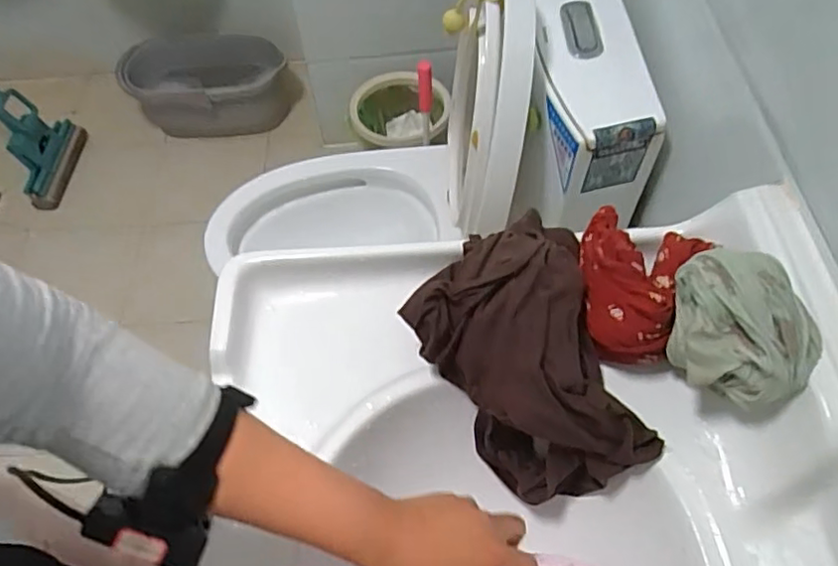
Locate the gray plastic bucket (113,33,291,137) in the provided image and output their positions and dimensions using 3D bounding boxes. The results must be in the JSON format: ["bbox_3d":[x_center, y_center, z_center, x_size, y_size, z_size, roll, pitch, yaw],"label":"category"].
[{"bbox_3d":[-0.585,-0.534,1.720,0.467,0.186,0.230,-2,58,1],"label":"gray plastic bucket"}]

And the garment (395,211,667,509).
[{"bbox_3d":[0.083,0.066,0.534,0.166,0.146,0.217,-14,59,-6],"label":"garment"}]

